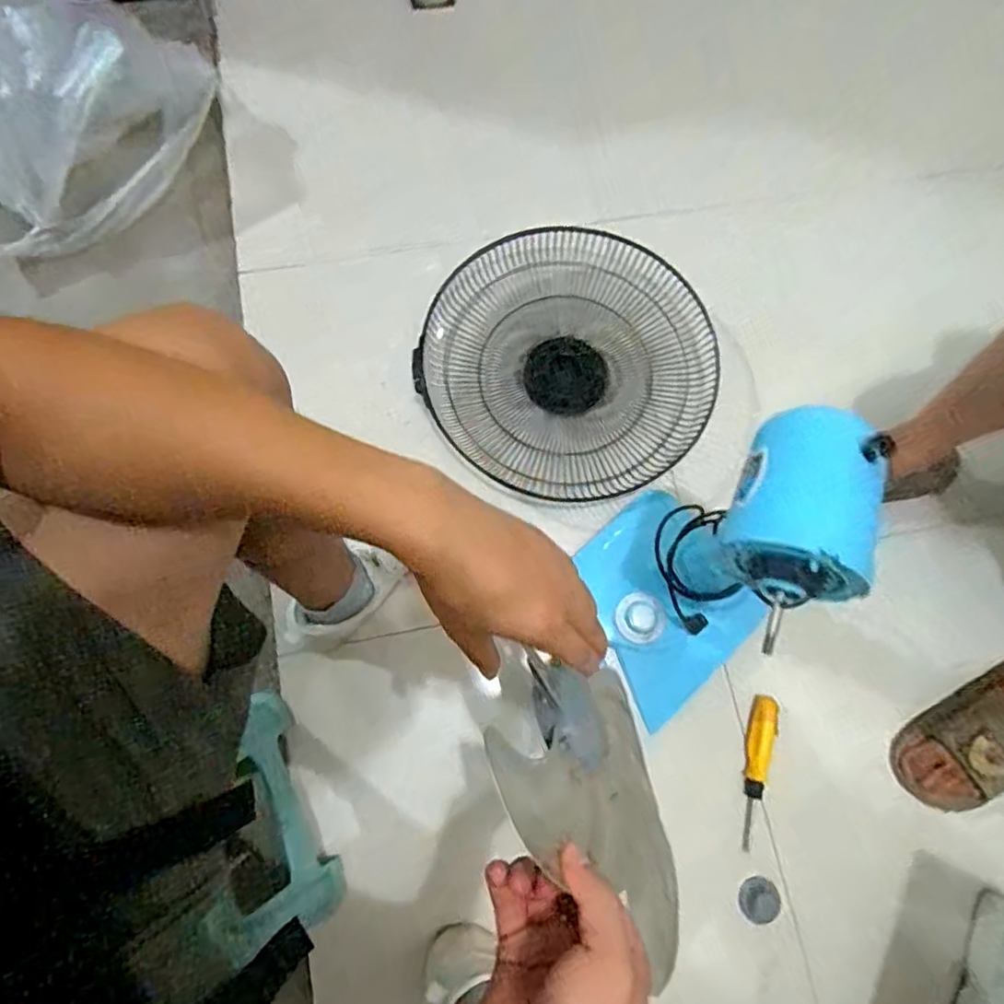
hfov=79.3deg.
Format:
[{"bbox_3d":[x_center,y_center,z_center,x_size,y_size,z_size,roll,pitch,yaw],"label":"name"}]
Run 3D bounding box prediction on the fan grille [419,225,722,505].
[{"bbox_3d":[0.106,-0.211,0.916,0.435,0.062,0.411,0,75,-1],"label":"fan grille"}]

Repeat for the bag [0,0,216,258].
[{"bbox_3d":[-0.650,-0.569,0.908,0.297,0.184,0.402,12,75,2],"label":"bag"}]

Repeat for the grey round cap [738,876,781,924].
[{"bbox_3d":[0.325,0.503,0.763,0.046,0.018,0.050,0,75,-1],"label":"grey round cap"}]

